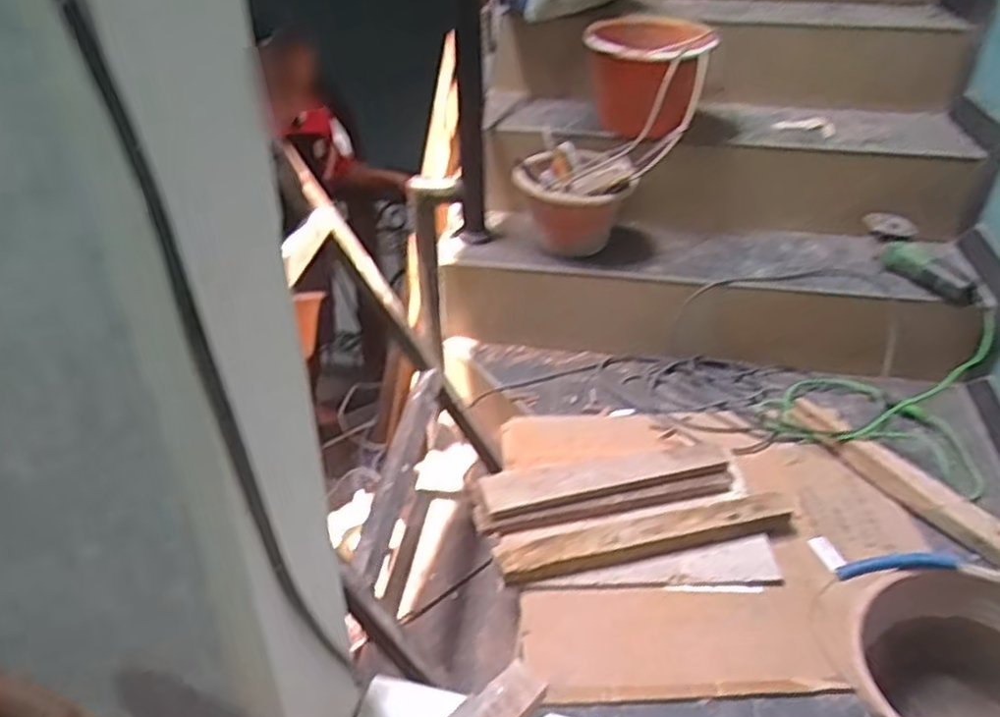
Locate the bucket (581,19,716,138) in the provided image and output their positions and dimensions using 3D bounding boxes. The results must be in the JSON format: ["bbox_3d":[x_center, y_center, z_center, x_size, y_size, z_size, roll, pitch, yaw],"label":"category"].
[{"bbox_3d":[0.304,-0.580,1.630,0.267,0.208,0.237,8,35,11],"label":"bucket"}]

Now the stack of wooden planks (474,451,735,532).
[{"bbox_3d":[0.178,0.217,1.327,0.442,0.055,0.090,-7,35,-11],"label":"stack of wooden planks"}]

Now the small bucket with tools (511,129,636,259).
[{"bbox_3d":[0.159,-0.341,1.669,0.243,0.209,0.238,5,35,6],"label":"small bucket with tools"}]

